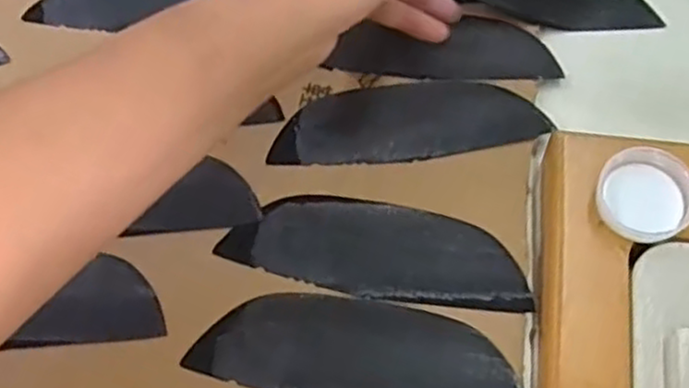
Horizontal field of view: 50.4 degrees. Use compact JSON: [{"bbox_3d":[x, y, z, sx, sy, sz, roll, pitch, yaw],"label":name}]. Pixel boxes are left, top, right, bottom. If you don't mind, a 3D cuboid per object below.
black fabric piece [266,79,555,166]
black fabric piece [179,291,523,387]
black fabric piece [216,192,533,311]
[{"bbox_3d":[0.032,-0.038,0.369,0.133,0.004,0.047,-5,60,-3],"label":"black fabric piece"},{"bbox_3d":[0.007,0.067,0.307,0.133,0.005,0.047,8,60,4],"label":"black fabric piece"},{"bbox_3d":[0.015,0.022,0.331,0.133,0.005,0.048,9,60,5],"label":"black fabric piece"}]

